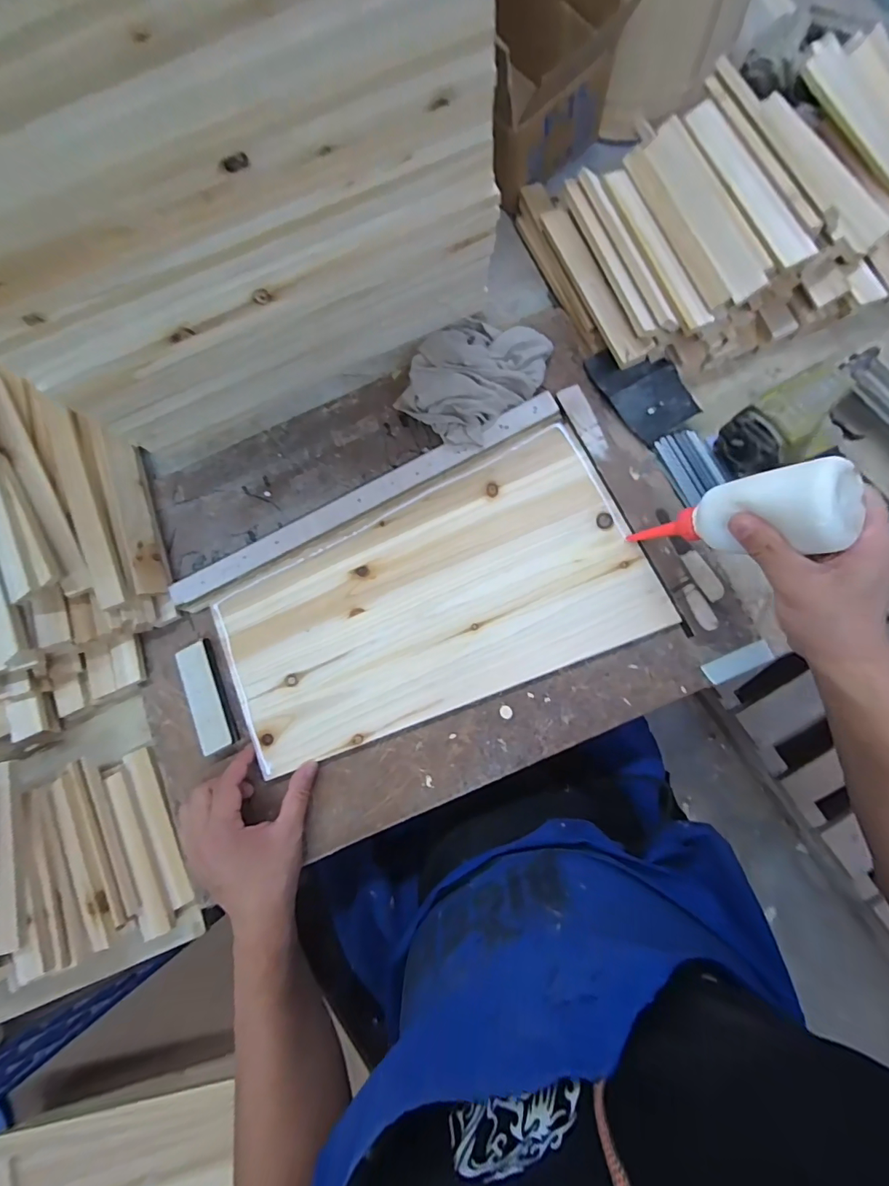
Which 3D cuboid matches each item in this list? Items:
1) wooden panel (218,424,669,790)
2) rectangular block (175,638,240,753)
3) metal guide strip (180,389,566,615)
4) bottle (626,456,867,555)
[{"bbox_3d":[-0.015,0.013,0.453,0.415,0.018,0.224,-26,81,2],"label":"wooden panel"},{"bbox_3d":[-0.243,0.105,0.459,0.040,0.014,0.111,-20,78,0],"label":"rectangular block"},{"bbox_3d":[-0.086,-0.100,0.479,0.454,0.011,0.036,-28,81,1],"label":"metal guide strip"},{"bbox_3d":[0.227,-0.058,0.362,0.054,0.157,0.053,13,83,-24],"label":"bottle"}]

